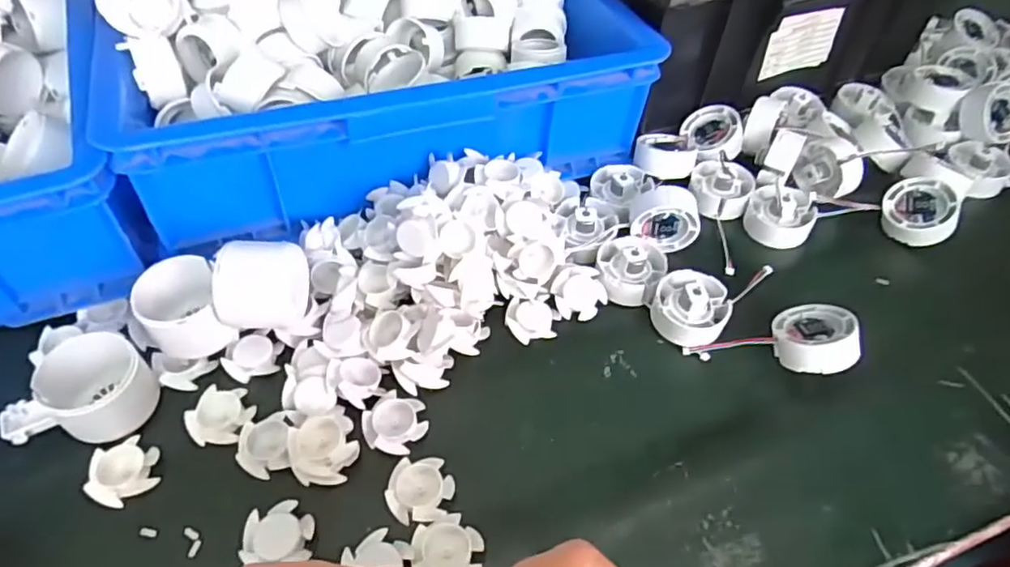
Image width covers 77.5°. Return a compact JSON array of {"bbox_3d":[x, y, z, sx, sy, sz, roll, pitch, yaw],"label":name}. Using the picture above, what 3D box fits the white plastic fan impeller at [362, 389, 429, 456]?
[{"bbox_3d":[-0.073,0.093,0.415,0.038,0.013,0.037,1,51,-1],"label":"white plastic fan impeller"}]

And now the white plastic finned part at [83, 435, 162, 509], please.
[{"bbox_3d":[-0.237,0.116,0.392,0.039,0.007,0.039,-18,54,-16],"label":"white plastic finned part"}]

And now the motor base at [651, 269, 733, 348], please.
[{"bbox_3d":[0.141,0.017,0.472,0.055,0.034,0.053,1,51,-1],"label":"motor base"}]

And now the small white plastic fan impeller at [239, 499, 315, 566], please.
[{"bbox_3d":[-0.133,0.147,0.371,0.039,0.011,0.034,-3,52,-5],"label":"small white plastic fan impeller"}]

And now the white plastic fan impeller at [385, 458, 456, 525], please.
[{"bbox_3d":[-0.052,0.130,0.391,0.040,0.011,0.039,1,51,-1],"label":"white plastic fan impeller"}]

